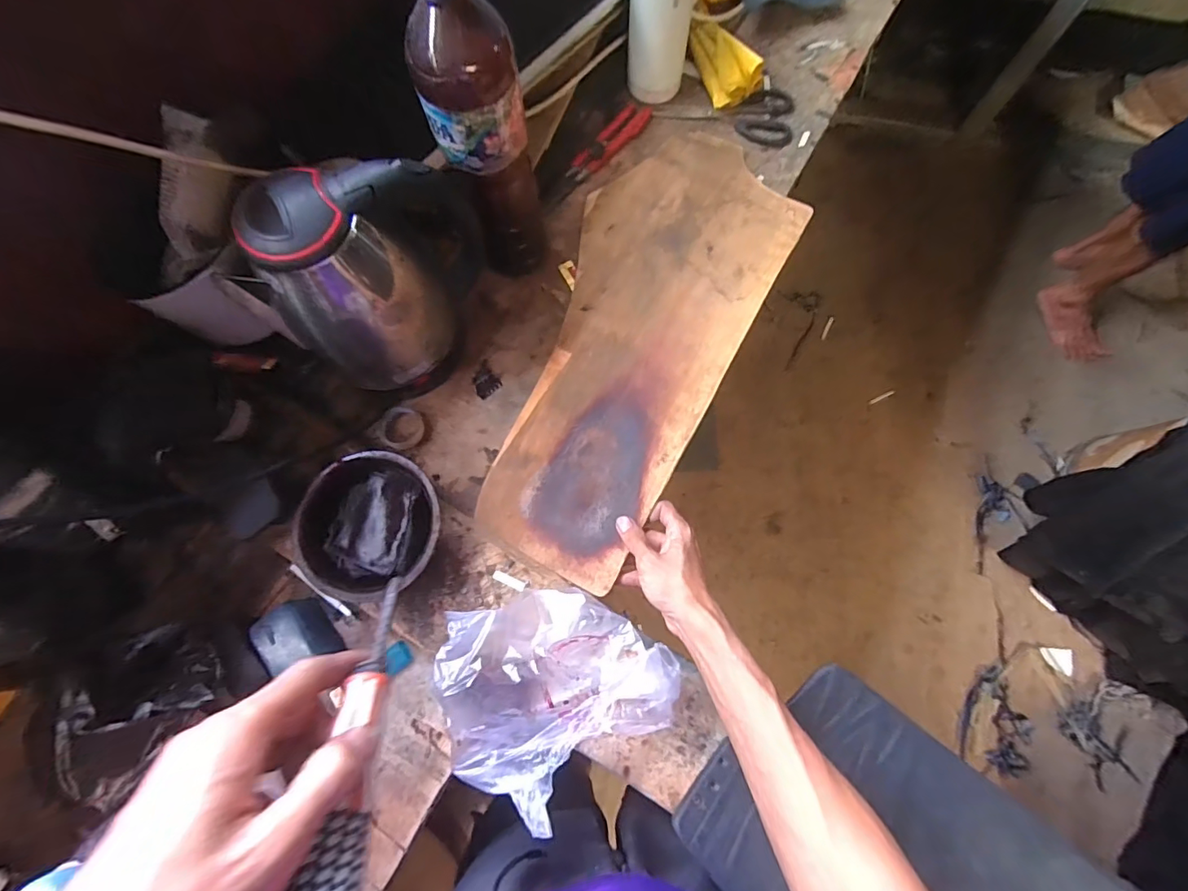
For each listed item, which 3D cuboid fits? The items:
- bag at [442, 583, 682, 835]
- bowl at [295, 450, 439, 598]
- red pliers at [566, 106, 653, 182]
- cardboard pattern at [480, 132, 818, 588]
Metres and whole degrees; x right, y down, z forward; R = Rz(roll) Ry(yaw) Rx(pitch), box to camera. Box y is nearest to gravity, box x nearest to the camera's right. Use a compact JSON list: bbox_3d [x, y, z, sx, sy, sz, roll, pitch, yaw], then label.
[{"bbox_3d":[-0.026,0.226,0.454,0.200,0.074,0.182,-5,75,0],"label":"bag"},{"bbox_3d":[-0.219,0.082,0.512,0.137,0.061,0.136,0,75,1],"label":"bowl"},{"bbox_3d":[0.018,-0.403,0.669,0.037,0.017,0.143,40,80,10],"label":"red pliers"},{"bbox_3d":[0.059,-0.125,0.589,0.214,0.012,0.555,24,77,7],"label":"cardboard pattern"}]

